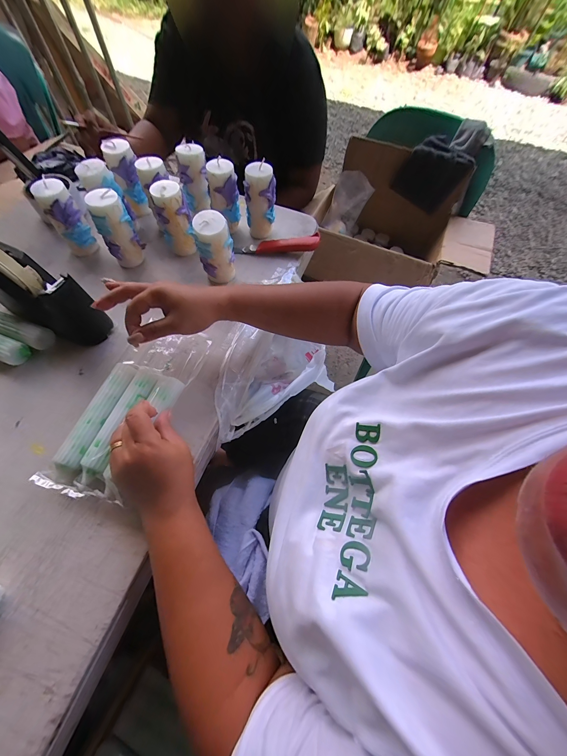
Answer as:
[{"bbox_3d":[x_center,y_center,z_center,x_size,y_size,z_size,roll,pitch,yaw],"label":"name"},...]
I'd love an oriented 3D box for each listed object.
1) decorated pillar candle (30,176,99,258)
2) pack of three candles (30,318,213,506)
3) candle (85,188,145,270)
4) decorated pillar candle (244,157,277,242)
[{"bbox_3d":[-0.359,-0.264,0.451,0.050,0.110,0.043,-36,70,-19],"label":"decorated pillar candle"},{"bbox_3d":[-0.196,0.024,0.355,0.107,0.033,0.254,23,59,9],"label":"pack of three candles"},{"bbox_3d":[-0.275,-0.245,0.449,0.055,0.111,0.049,-28,67,-16],"label":"candle"},{"bbox_3d":[-0.042,-0.319,0.494,0.053,0.113,0.043,0,63,-3],"label":"decorated pillar candle"}]

